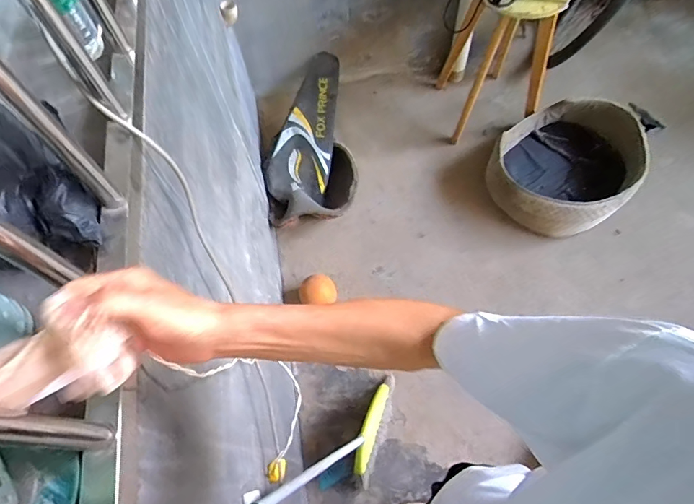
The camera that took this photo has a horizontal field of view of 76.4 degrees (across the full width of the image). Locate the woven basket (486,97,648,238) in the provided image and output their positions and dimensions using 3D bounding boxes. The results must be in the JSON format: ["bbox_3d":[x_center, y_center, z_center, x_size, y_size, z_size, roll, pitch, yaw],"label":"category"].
[{"bbox_3d":[0.725,-0.302,1.458,0.413,0.260,0.480,38,71,19],"label":"woven basket"}]

